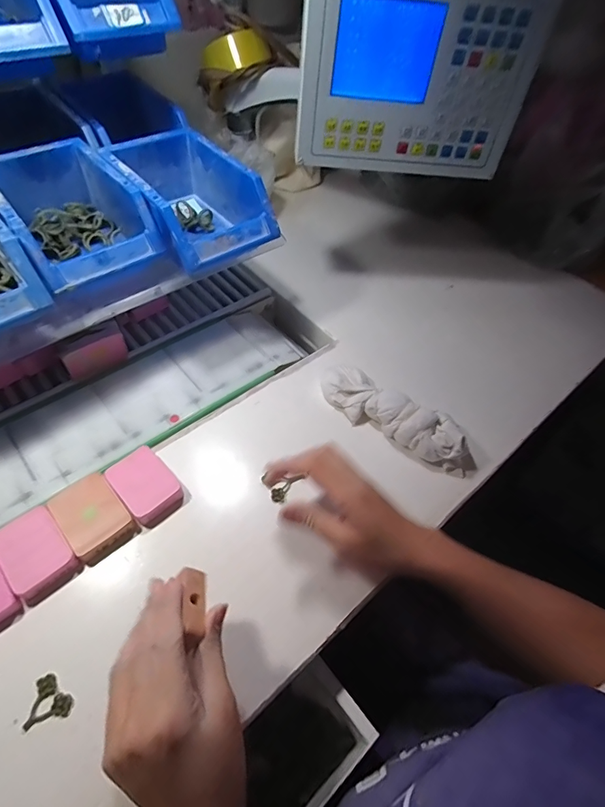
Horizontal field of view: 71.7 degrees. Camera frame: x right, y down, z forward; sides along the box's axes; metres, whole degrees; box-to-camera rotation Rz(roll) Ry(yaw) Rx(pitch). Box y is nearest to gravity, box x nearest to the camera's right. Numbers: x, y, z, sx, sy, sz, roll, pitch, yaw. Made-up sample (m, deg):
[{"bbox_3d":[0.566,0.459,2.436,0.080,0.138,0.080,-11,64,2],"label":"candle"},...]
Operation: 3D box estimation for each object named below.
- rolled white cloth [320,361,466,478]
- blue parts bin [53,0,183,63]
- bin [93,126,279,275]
[{"bbox_3d":[0.105,0.012,0.483,0.183,0.046,0.053,35,58,19],"label":"rolled white cloth"},{"bbox_3d":[-0.237,-0.468,0.475,0.134,0.069,0.197,-25,59,-21],"label":"blue parts bin"},{"bbox_3d":[-0.129,-0.231,0.486,0.119,0.080,0.175,-34,63,-26],"label":"bin"}]

